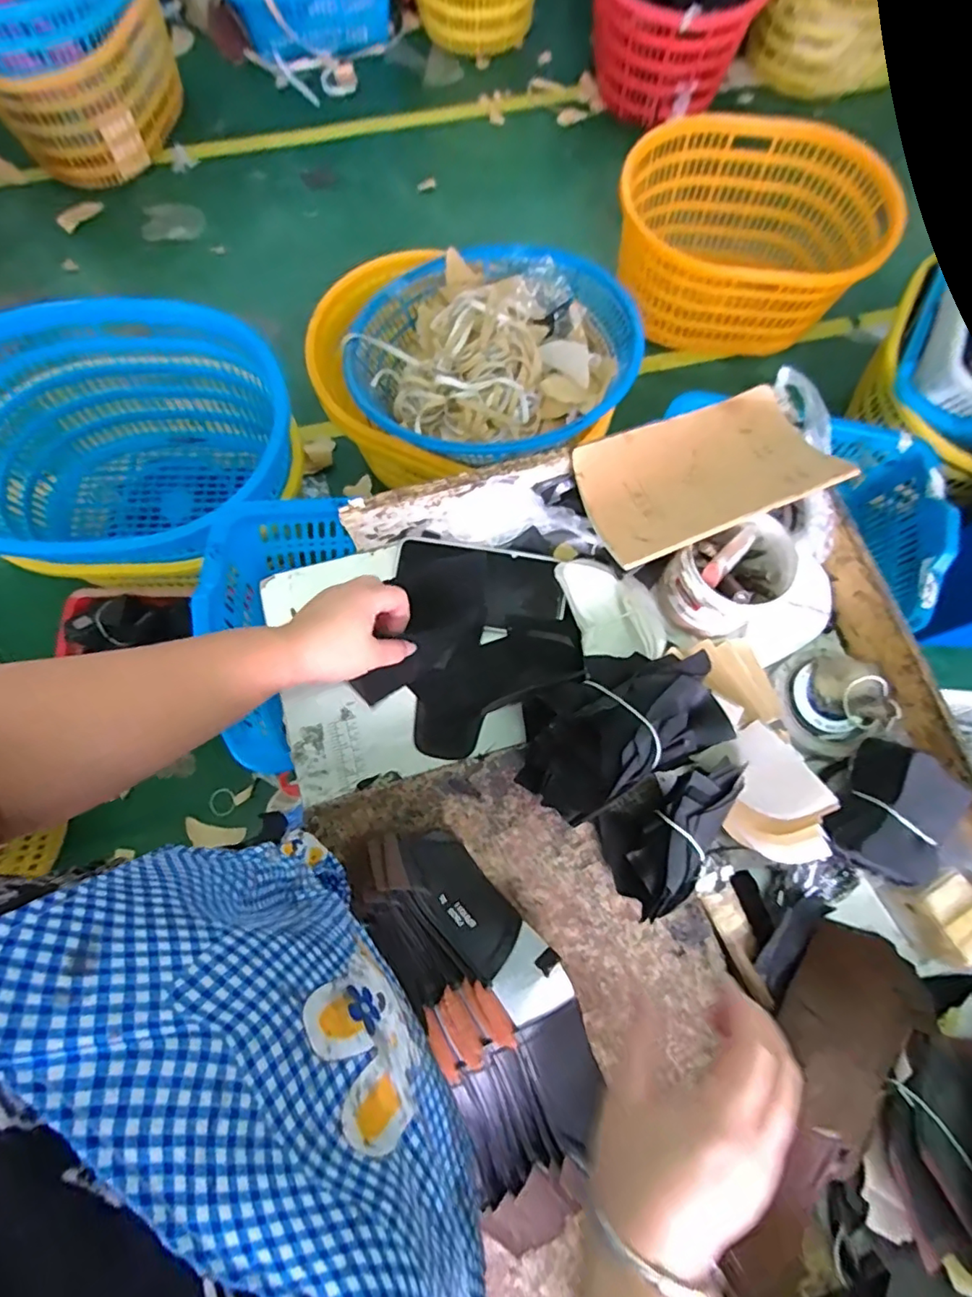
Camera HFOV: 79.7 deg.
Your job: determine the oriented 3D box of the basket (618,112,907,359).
[{"bbox_3d":[0.617,-0.966,1.389,0.612,0.246,0.436,6,75,0],"label":"basket"}]

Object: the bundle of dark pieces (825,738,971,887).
[{"bbox_3d":[0.334,0.140,0.473,0.091,0.050,0.099,41,78,9],"label":"bundle of dark pieces"}]

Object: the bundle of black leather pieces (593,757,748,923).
[{"bbox_3d":[0.160,0.147,0.461,0.132,0.054,0.082,-26,77,-8],"label":"bundle of black leather pieces"}]

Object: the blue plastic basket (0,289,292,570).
[{"bbox_3d":[-0.692,-0.361,1.156,0.657,0.331,0.484,-3,75,-2],"label":"blue plastic basket"}]

